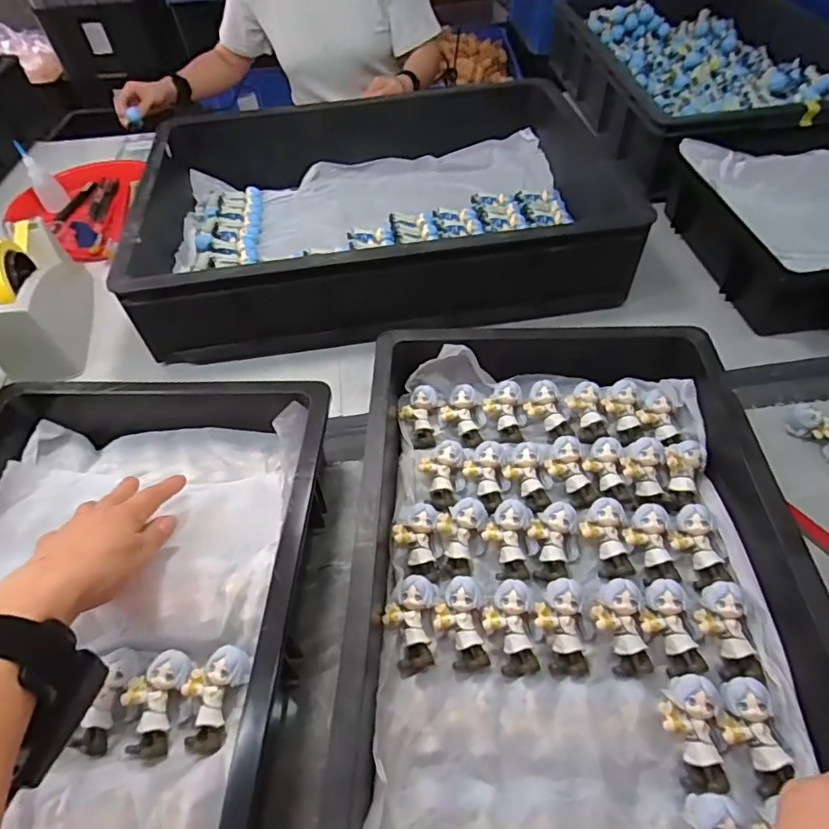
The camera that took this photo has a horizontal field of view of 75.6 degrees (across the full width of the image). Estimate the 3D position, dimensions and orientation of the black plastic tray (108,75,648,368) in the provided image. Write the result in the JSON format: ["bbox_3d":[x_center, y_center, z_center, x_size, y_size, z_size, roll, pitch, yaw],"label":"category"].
[{"bbox_3d":[-0.052,-0.282,0.735,0.587,0.125,0.403,-8,51,-2],"label":"black plastic tray"}]

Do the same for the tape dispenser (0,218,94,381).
[{"bbox_3d":[-0.453,-0.144,0.646,0.063,0.123,0.228,-18,52,-10],"label":"tape dispenser"}]

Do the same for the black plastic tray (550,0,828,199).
[{"bbox_3d":[0.486,-0.571,0.902,0.375,0.121,0.548,-6,51,-1],"label":"black plastic tray"}]

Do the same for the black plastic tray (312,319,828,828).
[{"bbox_3d":[0.113,0.108,0.403,0.305,0.070,0.454,0,51,4],"label":"black plastic tray"}]

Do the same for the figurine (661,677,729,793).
[{"bbox_3d":[0.180,0.204,0.344,0.036,0.021,0.064,0,64,4],"label":"figurine"}]

